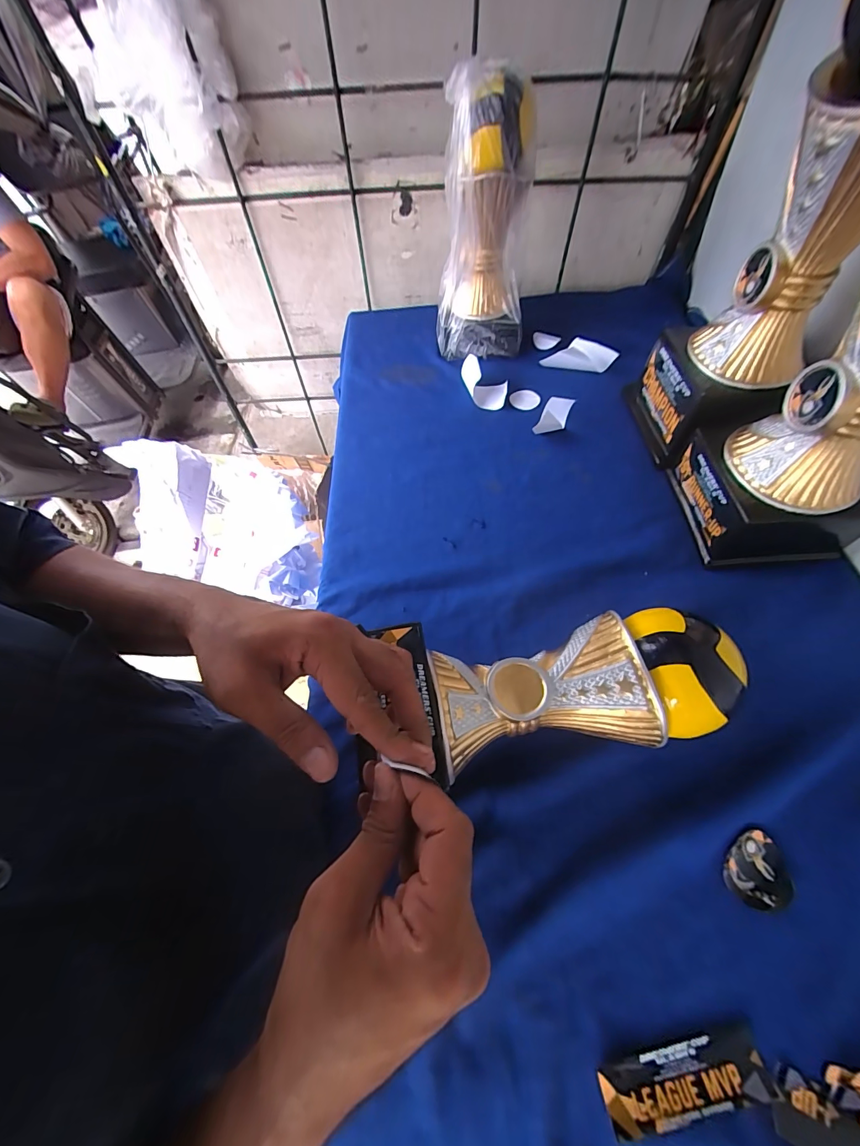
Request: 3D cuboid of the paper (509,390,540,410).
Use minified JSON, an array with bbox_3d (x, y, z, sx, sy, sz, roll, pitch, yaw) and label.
[{"bbox_3d":[0.167,-0.305,0.710,0.050,0.007,0.043,17,73,16],"label":"paper"}]

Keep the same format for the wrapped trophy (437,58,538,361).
[{"bbox_3d":[0.081,-0.537,0.649,0.145,0.341,0.110,-4,59,2],"label":"wrapped trophy"}]

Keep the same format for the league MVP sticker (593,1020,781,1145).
[{"bbox_3d":[0.192,0.382,0.304,0.124,0.006,0.039,-10,53,-3],"label":"league MVP sticker"}]

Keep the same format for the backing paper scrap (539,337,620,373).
[{"bbox_3d":[0.270,-0.391,0.722,0.129,0.048,0.010,7,26,0],"label":"backing paper scrap"}]

